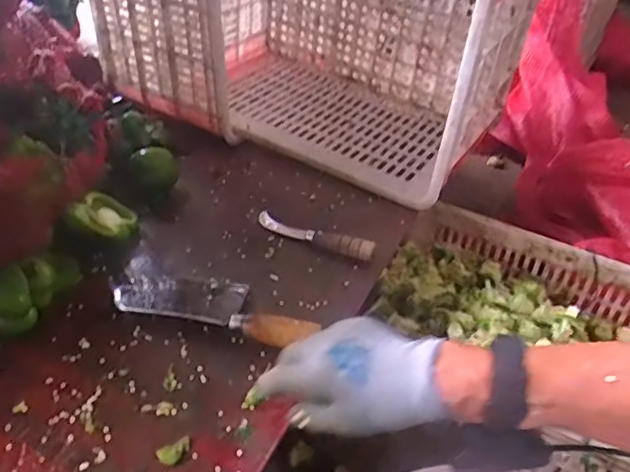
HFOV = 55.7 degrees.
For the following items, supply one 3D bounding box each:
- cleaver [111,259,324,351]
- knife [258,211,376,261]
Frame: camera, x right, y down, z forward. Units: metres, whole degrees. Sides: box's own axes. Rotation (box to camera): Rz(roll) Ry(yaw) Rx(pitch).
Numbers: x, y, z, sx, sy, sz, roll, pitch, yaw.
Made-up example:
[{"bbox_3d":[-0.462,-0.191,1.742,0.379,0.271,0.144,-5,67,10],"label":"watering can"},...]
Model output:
[{"bbox_3d":[-0.118,0.068,0.681,0.251,0.029,0.081,16,39,13],"label":"cleaver"},{"bbox_3d":[-0.003,-0.002,0.781,0.170,0.029,0.027,22,41,20],"label":"knife"}]

